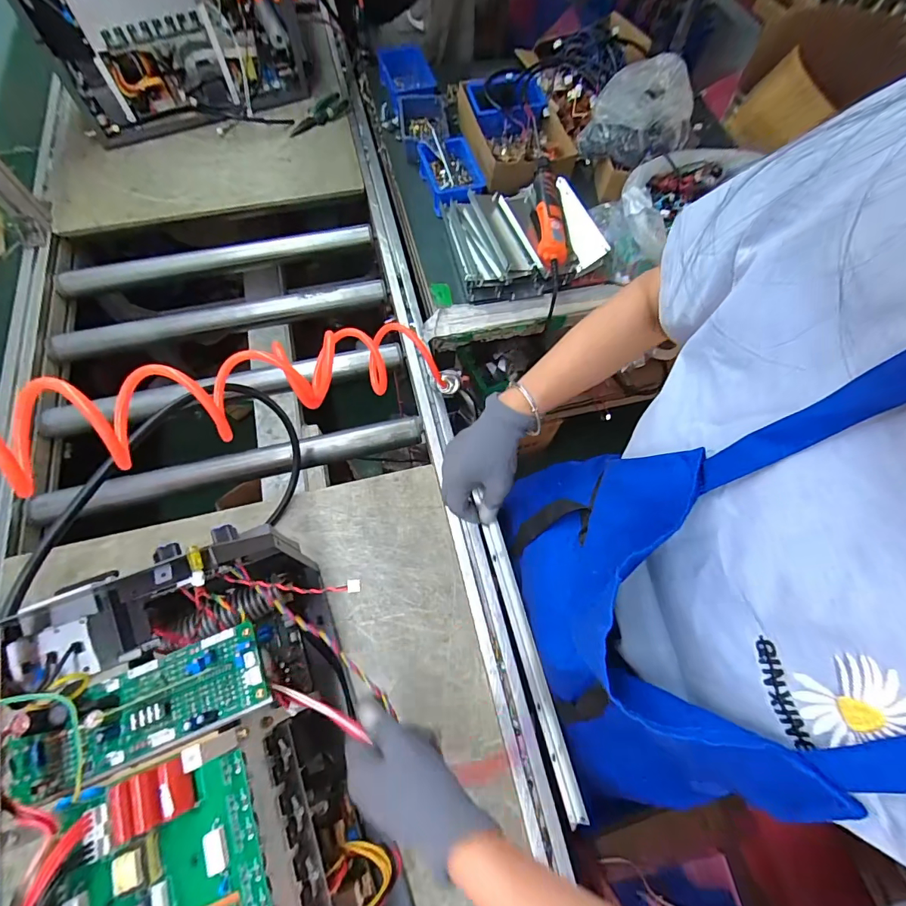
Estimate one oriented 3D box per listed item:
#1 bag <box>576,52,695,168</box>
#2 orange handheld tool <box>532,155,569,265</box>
[{"bbox_3d":[0.347,-0.631,0.813,0.182,0.109,0.181,22,67,7],"label":"bag"},{"bbox_3d":[0.163,-0.417,0.754,0.052,0.041,0.211,-2,66,-3],"label":"orange handheld tool"}]

